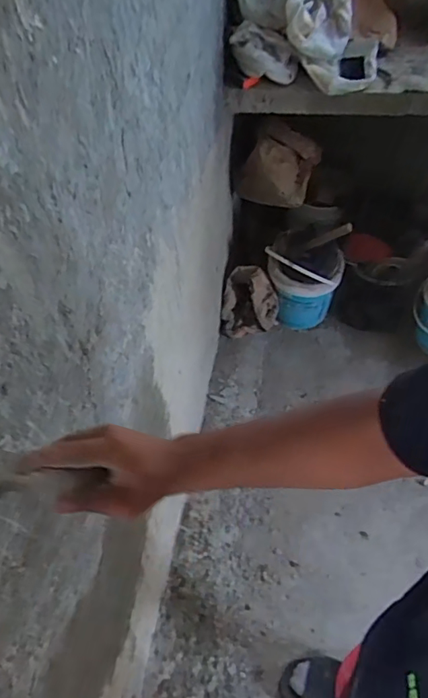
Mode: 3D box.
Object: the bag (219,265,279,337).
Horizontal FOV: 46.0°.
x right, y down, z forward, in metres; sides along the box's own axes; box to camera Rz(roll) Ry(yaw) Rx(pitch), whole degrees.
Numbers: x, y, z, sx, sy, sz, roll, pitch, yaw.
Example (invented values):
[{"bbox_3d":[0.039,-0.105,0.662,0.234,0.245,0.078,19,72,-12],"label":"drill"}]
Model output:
[{"bbox_3d":[0.137,-0.179,1.952,0.217,0.210,0.173,1,50,6],"label":"bag"}]

